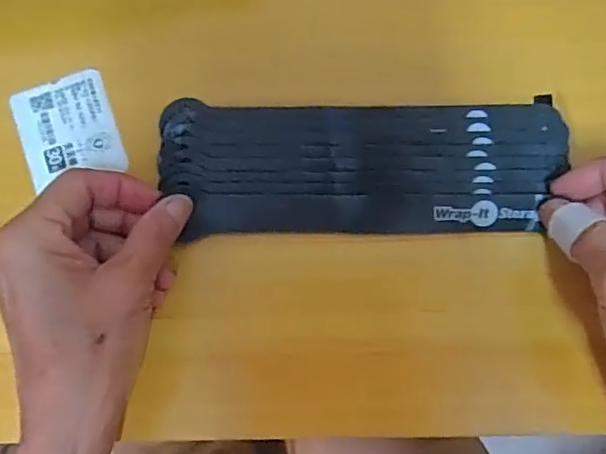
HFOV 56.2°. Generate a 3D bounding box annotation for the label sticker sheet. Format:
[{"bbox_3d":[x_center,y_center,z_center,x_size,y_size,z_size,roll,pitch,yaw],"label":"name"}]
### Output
[{"bbox_3d":[-0.122,-0.051,0.295,0.049,0.005,0.057,-20,83,0],"label":"label sticker sheet"}]

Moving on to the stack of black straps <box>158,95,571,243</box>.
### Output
[{"bbox_3d":[0.030,-0.029,0.286,0.196,0.019,0.065,0,84,2],"label":"stack of black straps"}]

